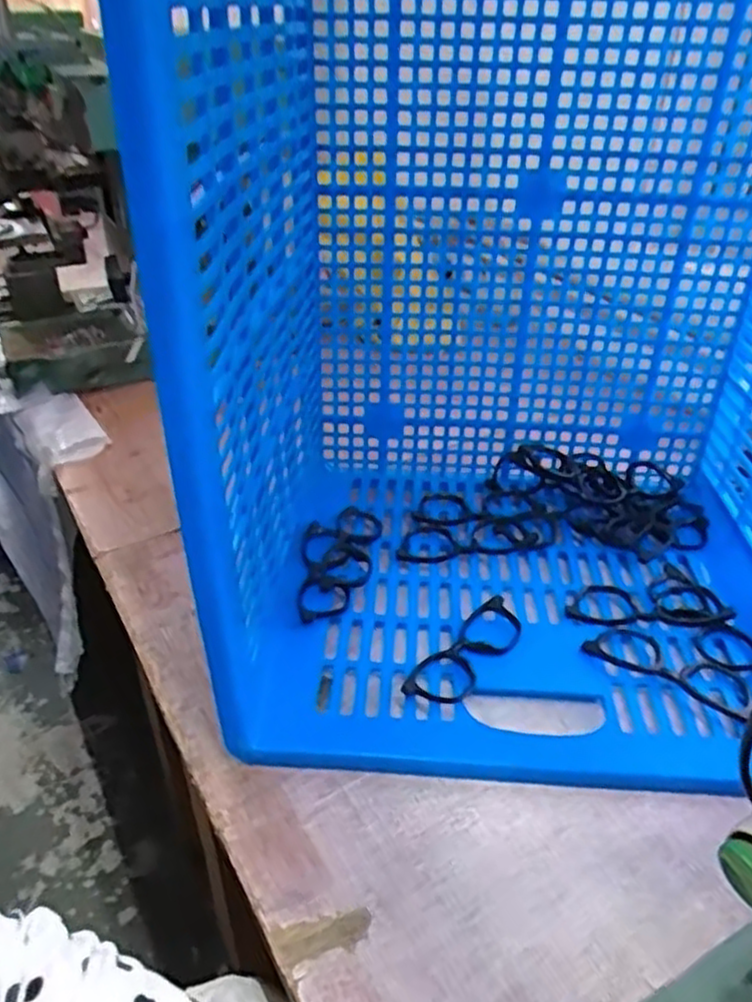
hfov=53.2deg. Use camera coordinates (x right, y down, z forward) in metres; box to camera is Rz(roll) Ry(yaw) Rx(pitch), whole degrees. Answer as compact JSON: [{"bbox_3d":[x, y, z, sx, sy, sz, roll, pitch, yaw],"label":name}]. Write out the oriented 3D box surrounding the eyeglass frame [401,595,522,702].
[{"bbox_3d":[0.078,0.129,0.630,0.047,0.016,0.136,25,41,30],"label":"eyeglass frame"}]

